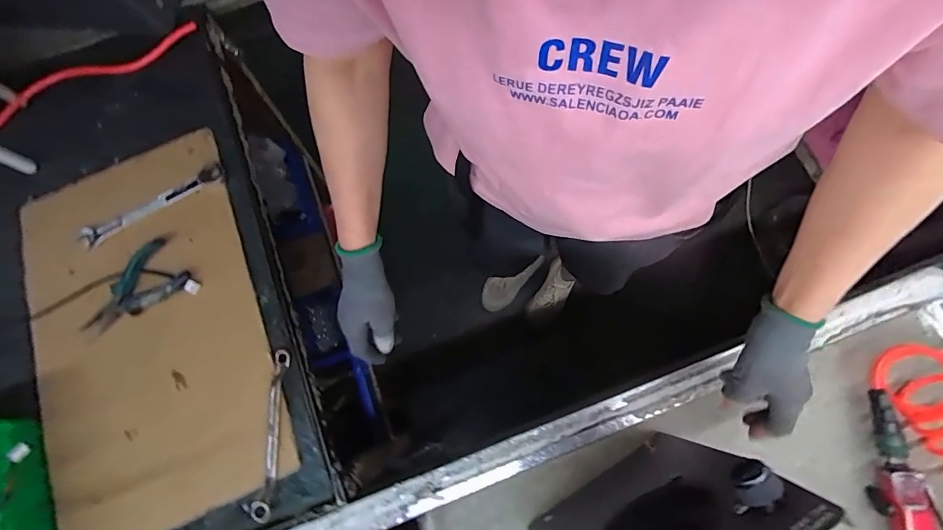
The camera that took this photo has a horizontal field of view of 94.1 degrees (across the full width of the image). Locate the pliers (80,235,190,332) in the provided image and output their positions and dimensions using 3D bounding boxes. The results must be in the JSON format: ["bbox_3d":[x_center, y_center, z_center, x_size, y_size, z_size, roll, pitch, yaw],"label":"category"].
[{"bbox_3d":[-0.428,0.037,0.561,0.078,0.015,0.133,34,79,10],"label":"pliers"}]

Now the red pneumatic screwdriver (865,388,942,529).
[{"bbox_3d":[0.489,0.294,0.484,0.048,0.034,0.298,-5,75,0],"label":"red pneumatic screwdriver"}]

